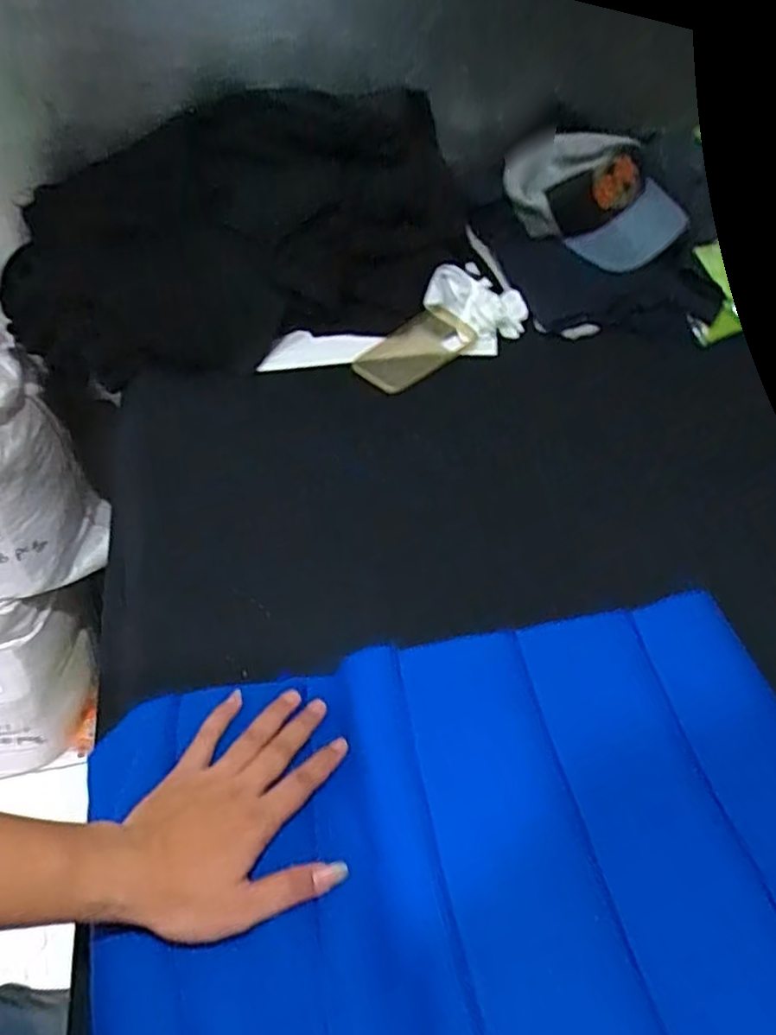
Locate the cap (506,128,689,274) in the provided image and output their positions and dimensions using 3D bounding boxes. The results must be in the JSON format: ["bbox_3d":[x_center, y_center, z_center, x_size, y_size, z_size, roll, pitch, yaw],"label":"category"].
[{"bbox_3d":[0.273,-0.439,0.951,0.216,0.115,0.158,0,48,-2],"label":"cap"}]

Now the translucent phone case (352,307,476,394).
[{"bbox_3d":[0.036,-0.214,0.888,0.163,0.010,0.079,-37,72,-23],"label":"translucent phone case"}]

